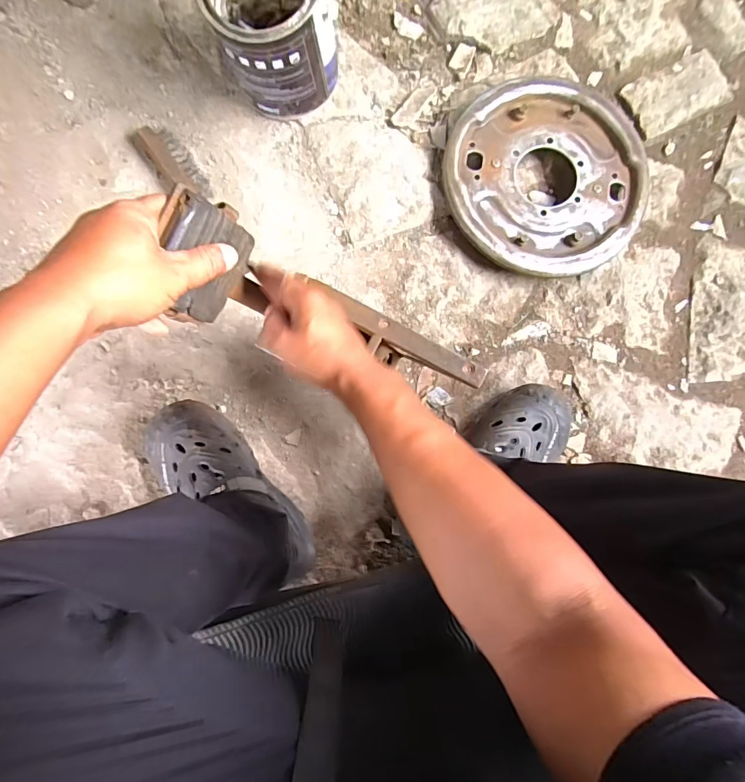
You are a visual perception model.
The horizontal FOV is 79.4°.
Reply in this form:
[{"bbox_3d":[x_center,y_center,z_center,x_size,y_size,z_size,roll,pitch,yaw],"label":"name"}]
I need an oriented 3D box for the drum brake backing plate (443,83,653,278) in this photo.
[{"bbox_3d":[0.253,-0.313,0.672,0.283,0.040,0.289,0,86,-4],"label":"drum brake backing plate"}]

